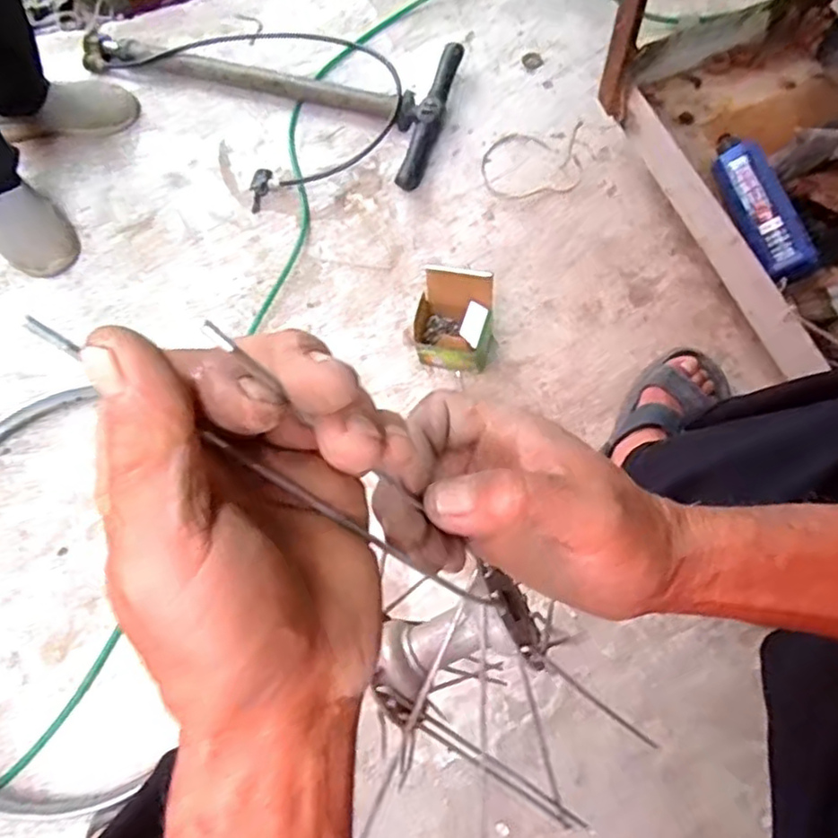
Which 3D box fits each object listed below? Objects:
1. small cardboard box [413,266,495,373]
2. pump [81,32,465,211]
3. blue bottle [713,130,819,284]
[{"bbox_3d":[0.046,-0.123,0.827,0.103,0.109,0.083,9,68,1],"label":"small cardboard box"},{"bbox_3d":[-0.271,-0.517,1.024,0.638,0.127,0.303,24,69,7],"label":"pump"},{"bbox_3d":[0.400,-0.257,0.785,0.055,0.055,0.212,-15,70,-8],"label":"blue bottle"}]

